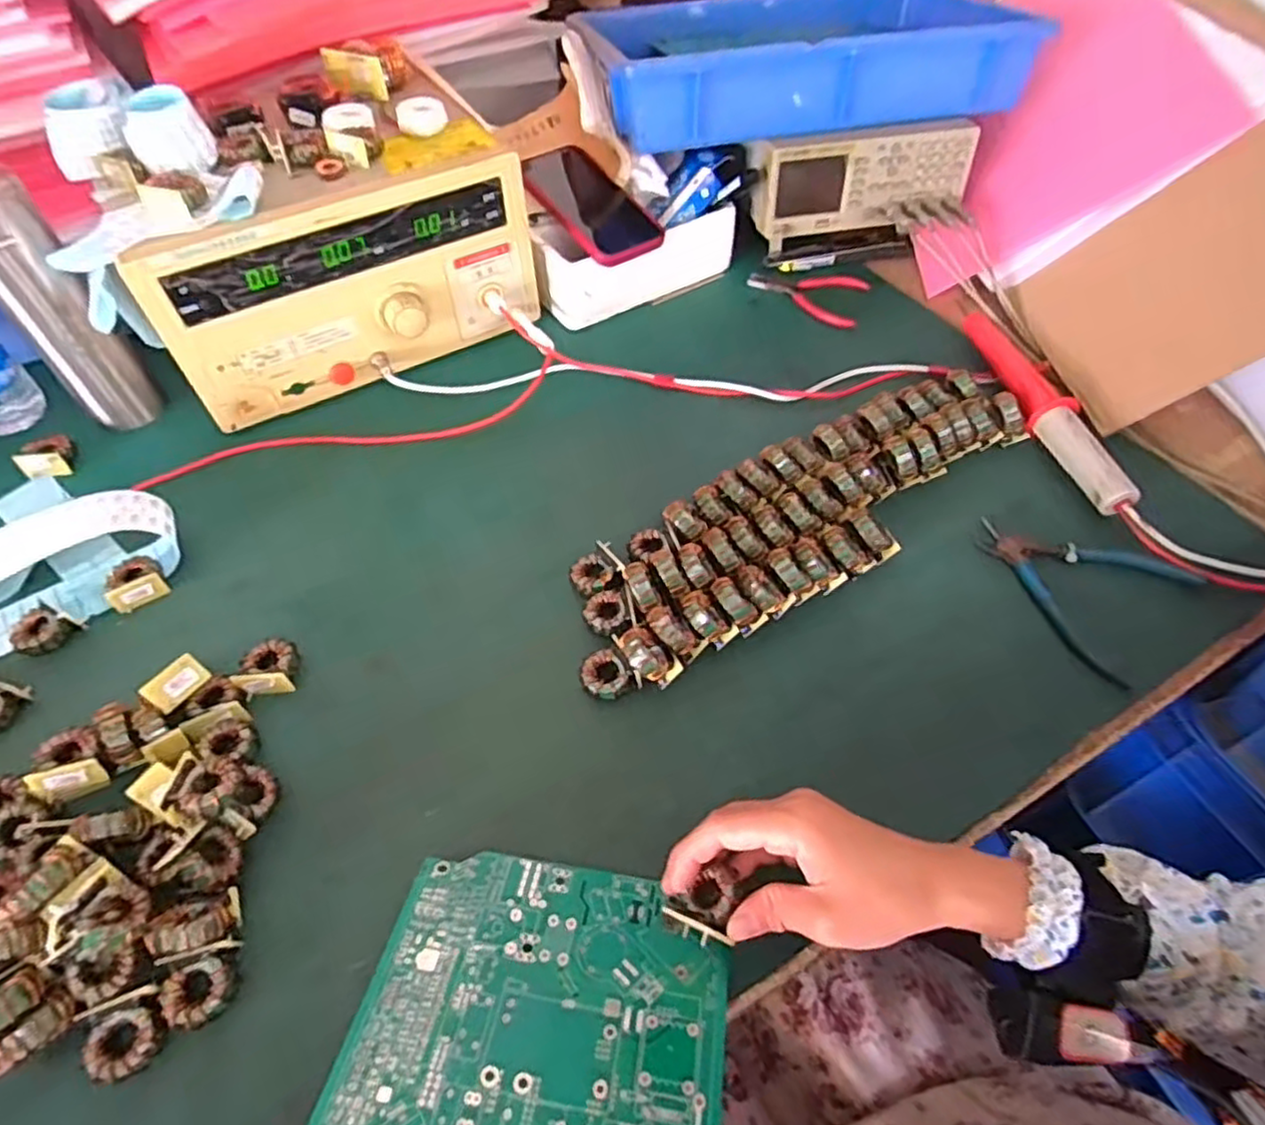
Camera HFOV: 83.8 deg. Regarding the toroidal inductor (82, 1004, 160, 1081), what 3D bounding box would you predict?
[{"bbox_3d":[-0.255,0.244,0.357,0.030,0.019,0.030,0,53,1],"label":"toroidal inductor"}]

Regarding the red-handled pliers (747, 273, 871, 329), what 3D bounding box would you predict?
[{"bbox_3d":[0.184,-0.288,0.754,0.123,0.014,0.073,18,56,12],"label":"red-handled pliers"}]

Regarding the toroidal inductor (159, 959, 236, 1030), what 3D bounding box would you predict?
[{"bbox_3d":[-0.227,0.226,0.369,0.032,0.018,0.029,-23,56,-15],"label":"toroidal inductor"}]

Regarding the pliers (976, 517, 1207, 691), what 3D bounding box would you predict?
[{"bbox_3d":[0.329,0.011,0.533,0.142,0.015,0.129,37,62,24],"label":"pliers"}]

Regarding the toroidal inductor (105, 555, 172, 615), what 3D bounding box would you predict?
[{"bbox_3d":[-0.371,0.015,0.526,0.037,0.018,0.034,-31,59,-21],"label":"toroidal inductor"}]

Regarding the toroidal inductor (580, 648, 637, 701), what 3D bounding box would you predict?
[{"bbox_3d":[-0.019,0.076,0.476,0.031,0.015,0.032,0,53,1],"label":"toroidal inductor"}]

